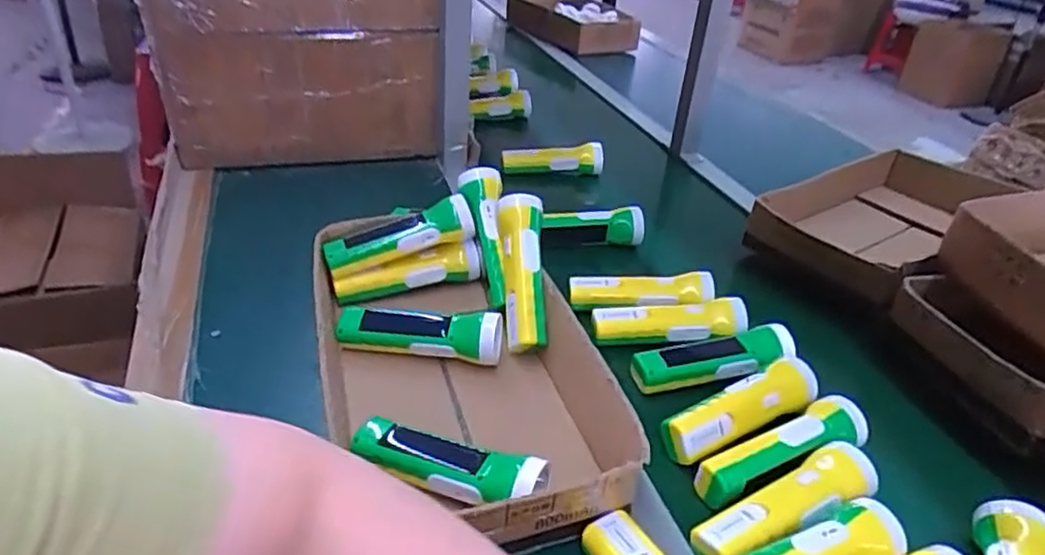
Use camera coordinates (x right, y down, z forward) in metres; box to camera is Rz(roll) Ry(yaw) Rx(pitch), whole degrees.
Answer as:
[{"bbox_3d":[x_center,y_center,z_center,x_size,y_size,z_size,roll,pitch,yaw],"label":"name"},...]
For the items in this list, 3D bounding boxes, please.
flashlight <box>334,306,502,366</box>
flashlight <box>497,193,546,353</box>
[{"bbox_3d":[-0.107,0.061,0.687,0.167,0.058,0.044,7,33,5],"label":"flashlight"},{"bbox_3d":[-0.001,-0.006,0.706,0.048,0.044,0.167,-3,76,2],"label":"flashlight"}]

